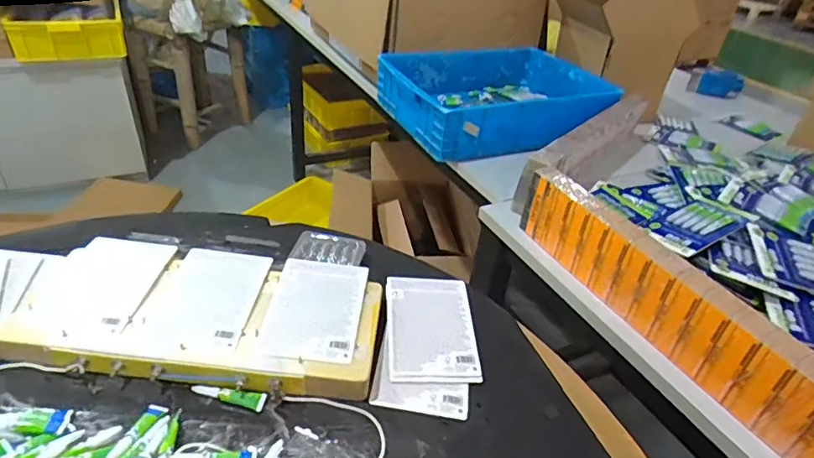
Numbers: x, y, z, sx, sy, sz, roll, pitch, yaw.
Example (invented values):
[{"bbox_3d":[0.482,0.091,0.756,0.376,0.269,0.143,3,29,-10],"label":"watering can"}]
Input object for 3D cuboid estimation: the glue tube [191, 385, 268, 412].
[{"bbox_3d":[-0.201,0.188,0.572,0.084,0.008,0.016,8,35,2],"label":"glue tube"}]

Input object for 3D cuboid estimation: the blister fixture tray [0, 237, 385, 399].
[{"bbox_3d":[-0.252,0.104,0.643,0.428,0.032,0.198,6,36,-2],"label":"blister fixture tray"}]

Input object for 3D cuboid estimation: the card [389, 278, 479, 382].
[{"bbox_3d":[0.031,0.128,0.692,0.114,0.009,0.176,2,40,-5],"label":"card"}]

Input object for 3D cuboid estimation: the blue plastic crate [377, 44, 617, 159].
[{"bbox_3d":[0.215,-0.332,1.261,0.506,0.129,0.385,-8,38,-20],"label":"blue plastic crate"}]

